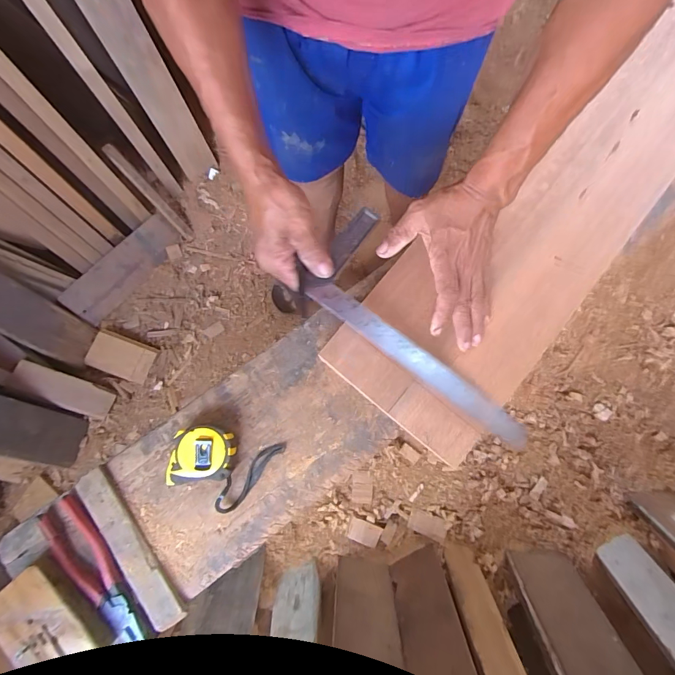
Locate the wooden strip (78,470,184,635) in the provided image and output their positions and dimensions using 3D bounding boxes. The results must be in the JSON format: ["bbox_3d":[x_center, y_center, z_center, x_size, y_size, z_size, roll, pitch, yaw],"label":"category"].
[{"bbox_3d":[-0.238,0.239,0.437,0.042,0.013,0.190,-38,79,-7],"label":"wooden strip"}]

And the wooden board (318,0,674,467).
[{"bbox_3d":[0.293,-0.184,0.474,0.194,0.019,0.720,42,84,9],"label":"wooden board"}]

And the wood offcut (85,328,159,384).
[{"bbox_3d":[-0.588,0.050,1.047,0.166,0.017,0.111,20,58,-7],"label":"wood offcut"}]

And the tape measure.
[{"bbox_3d":[-0.134,0.152,0.443,0.113,0.040,0.085,16,78,5],"label":"tape measure"}]

